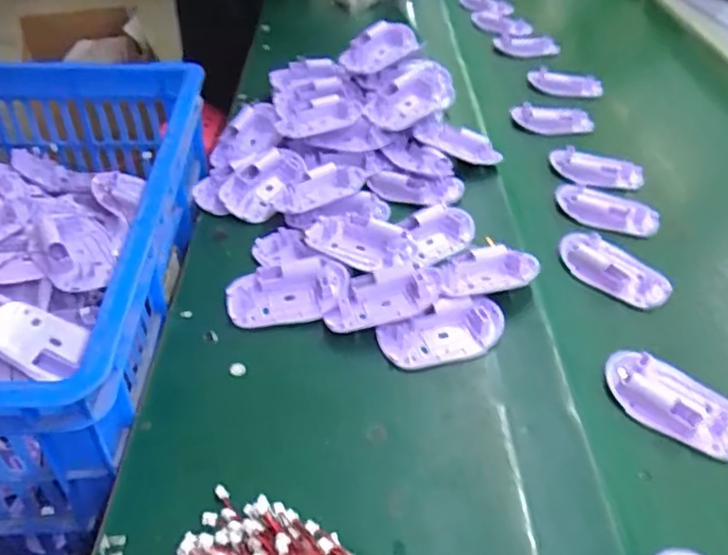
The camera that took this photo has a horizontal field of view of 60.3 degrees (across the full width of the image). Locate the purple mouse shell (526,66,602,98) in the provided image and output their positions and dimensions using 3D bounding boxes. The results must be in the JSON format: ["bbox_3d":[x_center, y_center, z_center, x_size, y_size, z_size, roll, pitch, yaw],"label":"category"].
[{"bbox_3d":[0.270,-0.260,0.834,0.098,0.022,0.034,9,44,11],"label":"purple mouse shell"}]

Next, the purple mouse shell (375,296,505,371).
[{"bbox_3d":[0.062,0.043,0.482,0.099,0.011,0.047,-17,71,-11],"label":"purple mouse shell"}]

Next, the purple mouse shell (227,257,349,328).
[{"bbox_3d":[-0.061,0.011,0.506,0.095,0.029,0.049,-4,41,-6],"label":"purple mouse shell"}]

